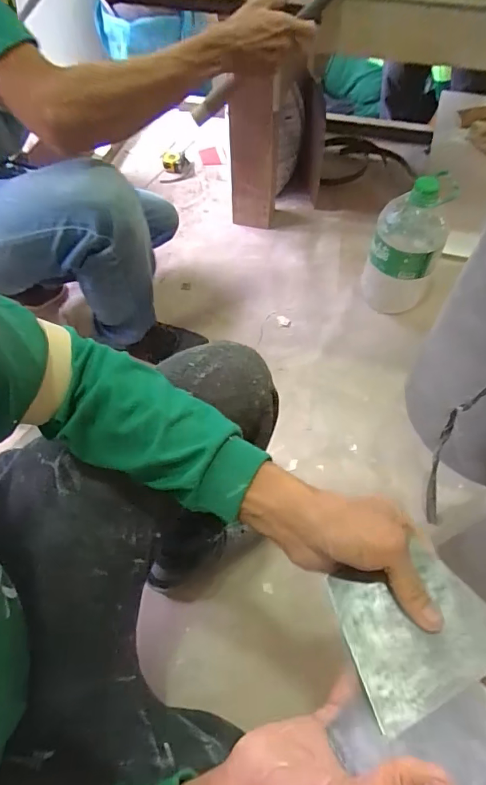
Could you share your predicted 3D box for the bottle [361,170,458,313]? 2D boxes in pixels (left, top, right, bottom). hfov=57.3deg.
[{"bbox_3d":[0.353,-0.311,0.966,0.149,0.280,0.126,18,60,12],"label":"bottle"}]

